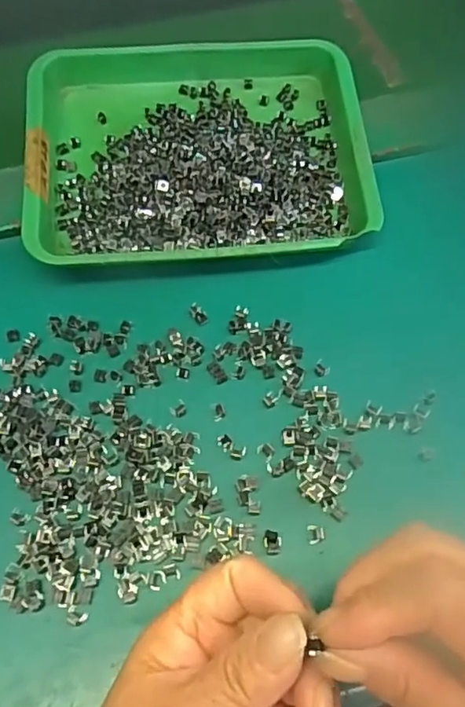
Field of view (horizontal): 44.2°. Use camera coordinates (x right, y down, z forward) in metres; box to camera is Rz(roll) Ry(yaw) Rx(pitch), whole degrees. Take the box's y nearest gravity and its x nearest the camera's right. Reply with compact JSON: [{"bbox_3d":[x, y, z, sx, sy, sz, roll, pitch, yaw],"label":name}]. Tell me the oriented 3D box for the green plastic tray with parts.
[{"bbox_3d":[-0.022,-0.140,0.375,0.211,0.031,0.183,-5,64,0],"label":"green plastic tray with parts"}]

